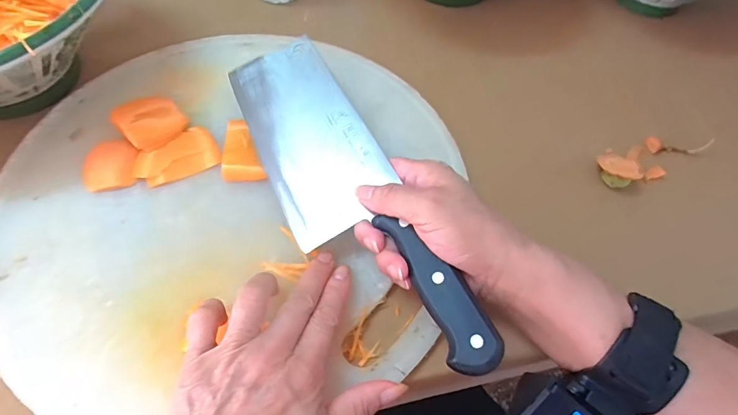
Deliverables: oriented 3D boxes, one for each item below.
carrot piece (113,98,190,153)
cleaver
[{"bbox_3d":[-0.175,-0.071,0.331,0.046,0.013,0.046,40,66,17],"label":"carrot piece"},{"bbox_3d":[-0.018,-0.017,0.290,0.083,0.027,0.290,-27,62,-18],"label":"cleaver"}]

